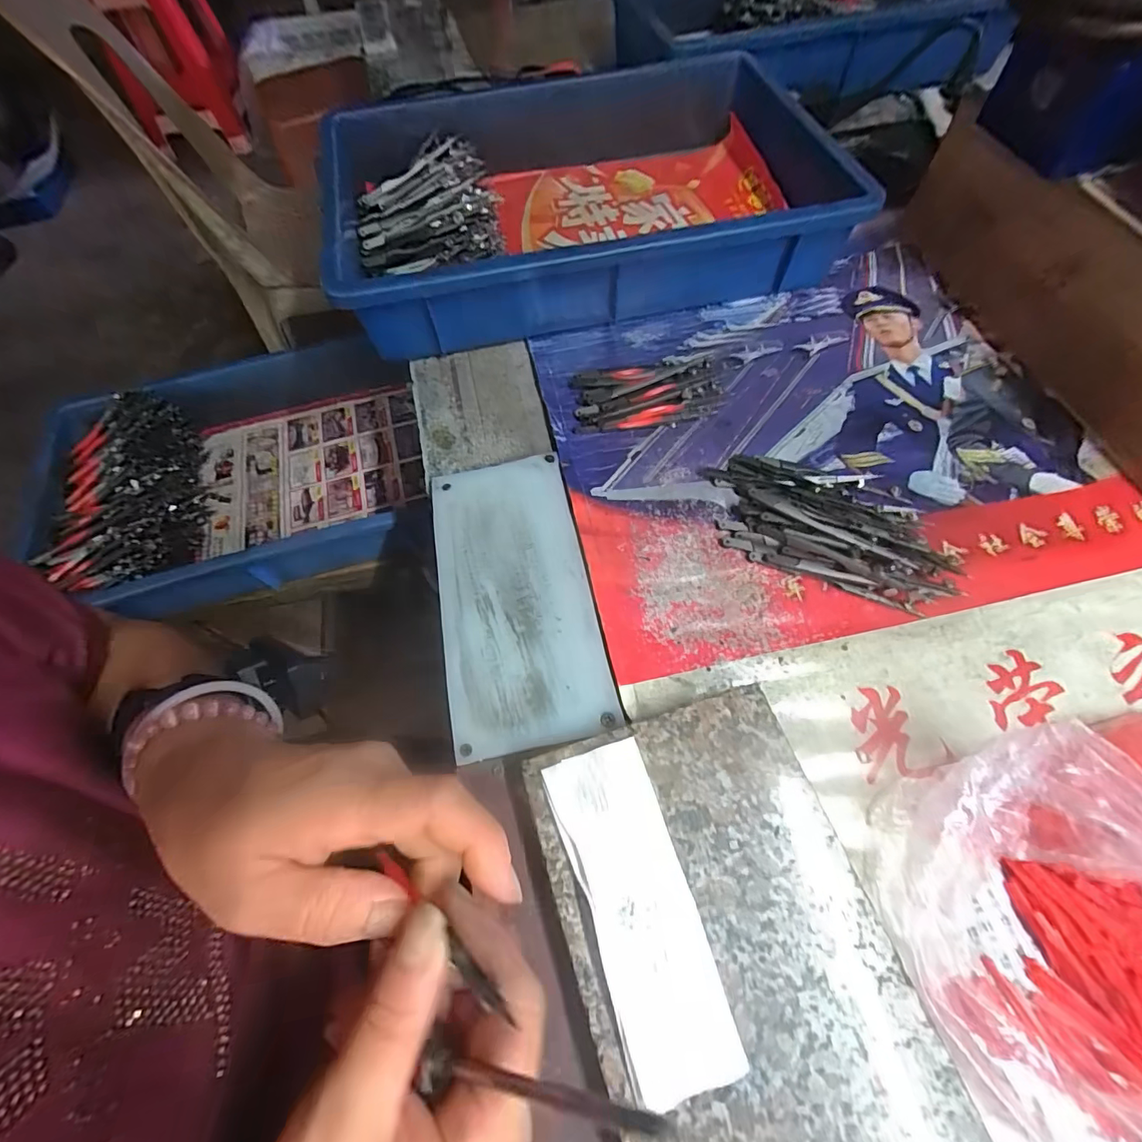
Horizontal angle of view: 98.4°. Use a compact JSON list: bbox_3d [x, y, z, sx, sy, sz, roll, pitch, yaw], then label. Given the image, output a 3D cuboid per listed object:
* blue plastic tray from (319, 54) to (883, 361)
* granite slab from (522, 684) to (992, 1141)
[{"bbox_3d":[0.011,-0.347,0.456,0.426,0.075,0.303,-11,63,-4],"label":"blue plastic tray"},{"bbox_3d":[0.075,0.185,0.212,0.132,0.025,0.239,-17,64,-7],"label":"granite slab"}]

